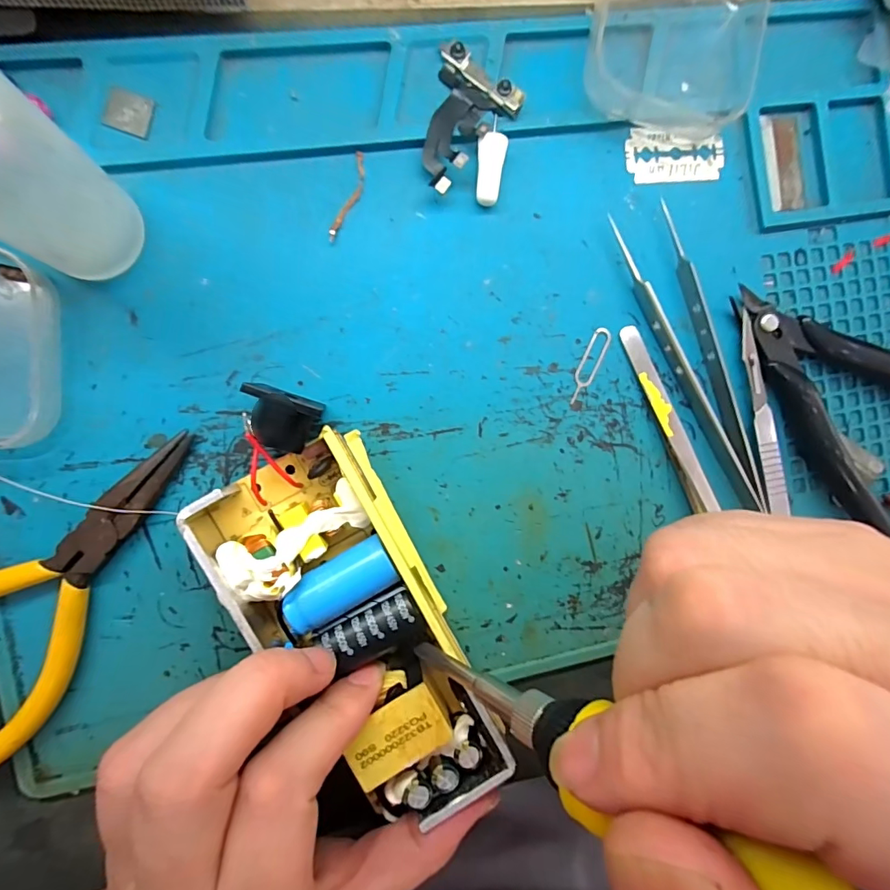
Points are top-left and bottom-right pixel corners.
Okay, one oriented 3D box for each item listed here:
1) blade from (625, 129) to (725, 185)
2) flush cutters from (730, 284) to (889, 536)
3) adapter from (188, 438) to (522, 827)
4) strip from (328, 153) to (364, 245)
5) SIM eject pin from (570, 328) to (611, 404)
[{"bbox_3d":[0.094,-0.117,0.185,0.042,0.004,0.021,-3,92,-8],"label":"blade"},{"bbox_3d":[0.161,-0.024,0.190,0.106,0.015,0.070,41,86,-7],"label":"flush cutters"},{"bbox_3d":[-0.030,0.064,0.156,0.061,0.027,0.129,-28,89,-6],"label":"adapter"},{"bbox_3d":[-0.035,-0.090,0.167,0.006,0.004,0.034,19,89,-8],"label":"strip"},{"bbox_3d":[0.058,-0.032,0.182,0.008,0.004,0.033,24,88,-8],"label":"SIM eject pin"}]

